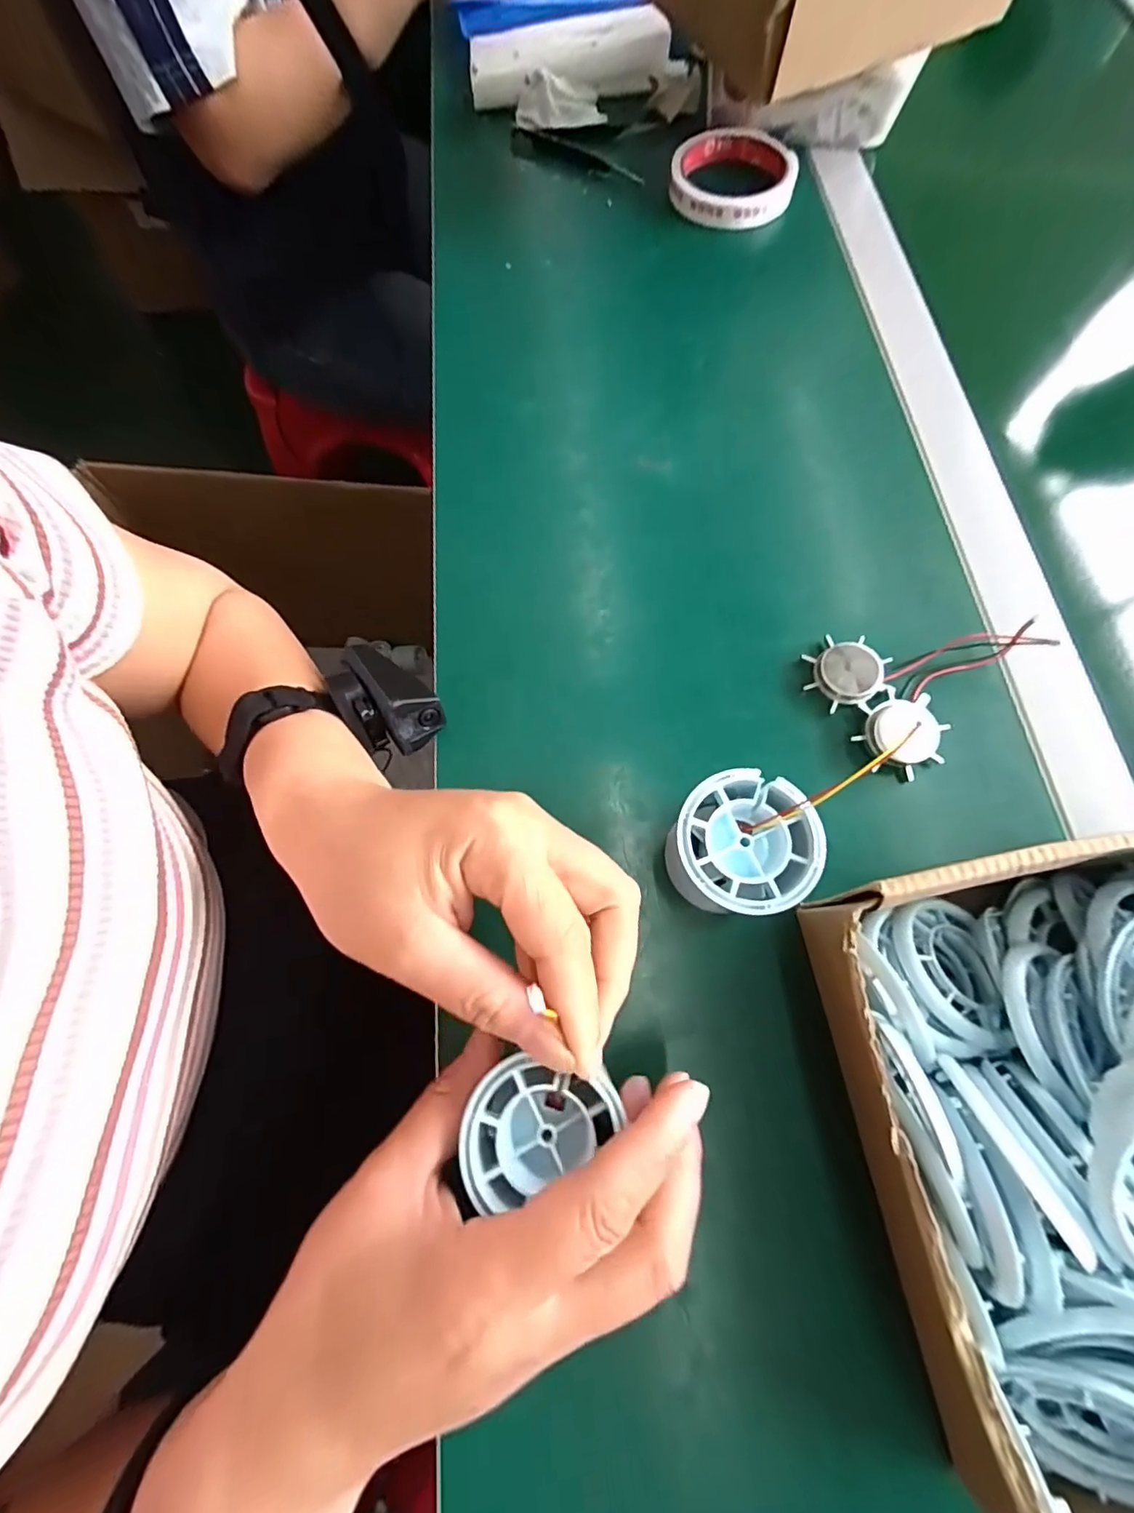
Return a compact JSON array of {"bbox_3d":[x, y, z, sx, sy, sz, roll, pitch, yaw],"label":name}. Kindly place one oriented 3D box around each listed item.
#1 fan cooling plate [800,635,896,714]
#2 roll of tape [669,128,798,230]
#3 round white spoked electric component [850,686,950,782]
[{"bbox_3d":[0.145,-0.043,0.276,0.040,0.012,0.039,0,71,0],"label":"fan cooling plate"},{"bbox_3d":[0.125,-0.444,0.415,0.092,0.023,0.091,0,71,0],"label":"roll of tape"},{"bbox_3d":[0.164,-0.012,0.266,0.040,0.010,0.041,0,71,0],"label":"round white spoked electric component"}]

